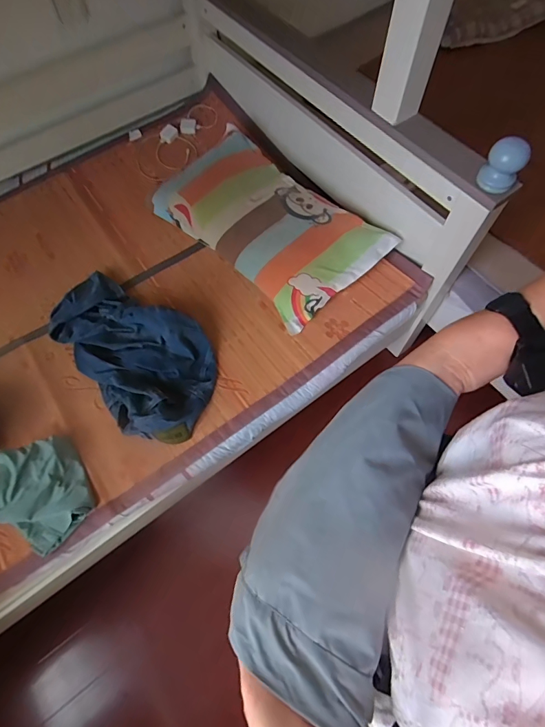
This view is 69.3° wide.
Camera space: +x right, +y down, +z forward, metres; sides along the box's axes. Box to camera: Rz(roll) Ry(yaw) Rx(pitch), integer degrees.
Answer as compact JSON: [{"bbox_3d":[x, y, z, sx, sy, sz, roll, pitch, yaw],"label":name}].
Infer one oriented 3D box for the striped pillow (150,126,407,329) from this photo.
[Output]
[{"bbox_3d":[-0.037,-0.445,1.229,0.361,0.146,0.730,-42,71,-17],"label":"striped pillow"}]

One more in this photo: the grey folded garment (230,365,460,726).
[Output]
[{"bbox_3d":[0.063,0.131,0.354,0.119,0.083,0.264,25,71,12],"label":"grey folded garment"}]

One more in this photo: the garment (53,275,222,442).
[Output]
[{"bbox_3d":[-0.371,-0.047,1.075,0.314,0.112,0.549,-42,71,-17],"label":"garment"}]

